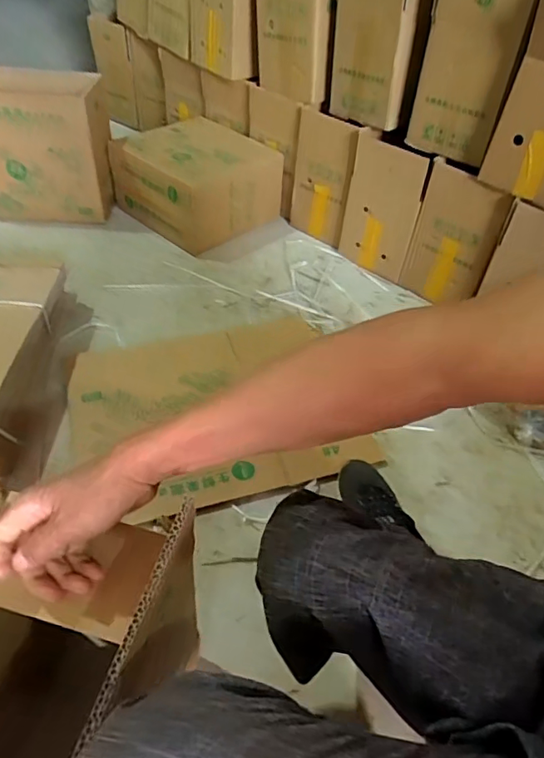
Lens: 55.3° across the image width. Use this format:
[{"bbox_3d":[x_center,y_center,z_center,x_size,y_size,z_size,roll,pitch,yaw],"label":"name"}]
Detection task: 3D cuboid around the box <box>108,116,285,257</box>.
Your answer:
[{"bbox_3d":[-0.205,-0.565,1.488,0.363,0.220,0.347,35,52,25],"label":"box"}]

